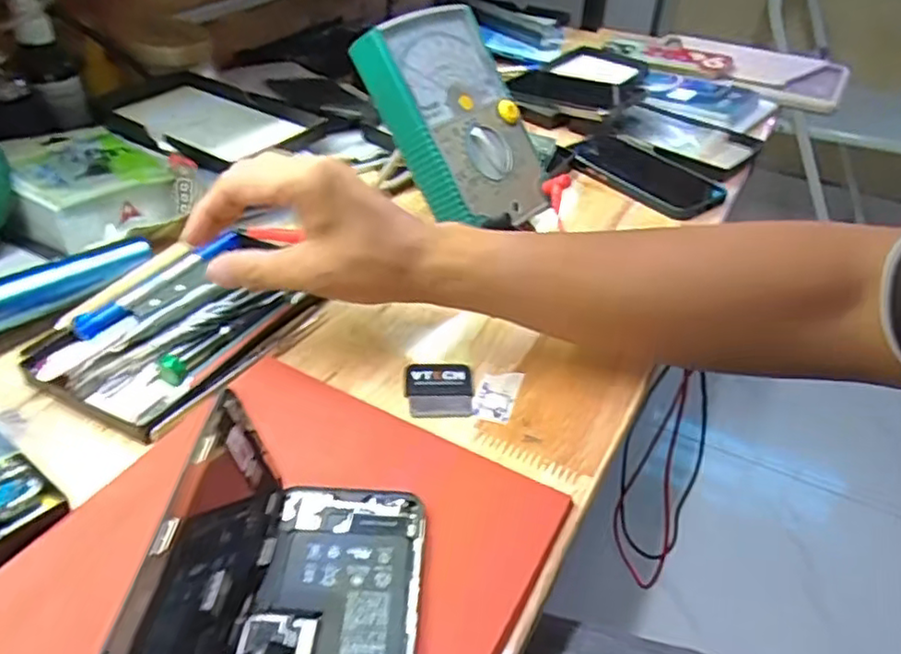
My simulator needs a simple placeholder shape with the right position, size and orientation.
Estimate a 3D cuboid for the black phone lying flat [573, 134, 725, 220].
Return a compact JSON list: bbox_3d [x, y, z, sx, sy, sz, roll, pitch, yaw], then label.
[{"bbox_3d":[0.177,-0.144,0.616,0.077,0.011,0.156,-23,44,-30],"label":"black phone lying flat"}]

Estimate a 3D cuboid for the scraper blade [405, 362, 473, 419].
[{"bbox_3d":[-0.007,0.036,0.386,0.039,0.004,0.041,-1,38,-6],"label":"scraper blade"}]

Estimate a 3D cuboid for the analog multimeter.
[{"bbox_3d":[0.009,-0.151,0.492,0.108,0.163,0.033,-37,10,-37],"label":"analog multimeter"}]

